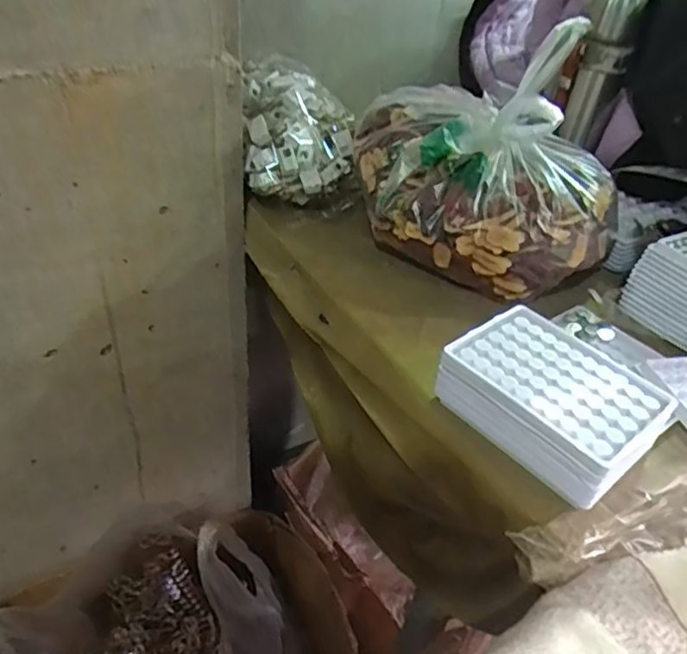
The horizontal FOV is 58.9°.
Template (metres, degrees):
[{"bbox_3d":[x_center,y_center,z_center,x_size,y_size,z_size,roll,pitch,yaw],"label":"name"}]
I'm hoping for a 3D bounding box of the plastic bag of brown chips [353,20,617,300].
[{"bbox_3d":[0.132,-0.152,0.586,0.234,0.177,0.224,4,38,-3],"label":"plastic bag of brown chips"}]

